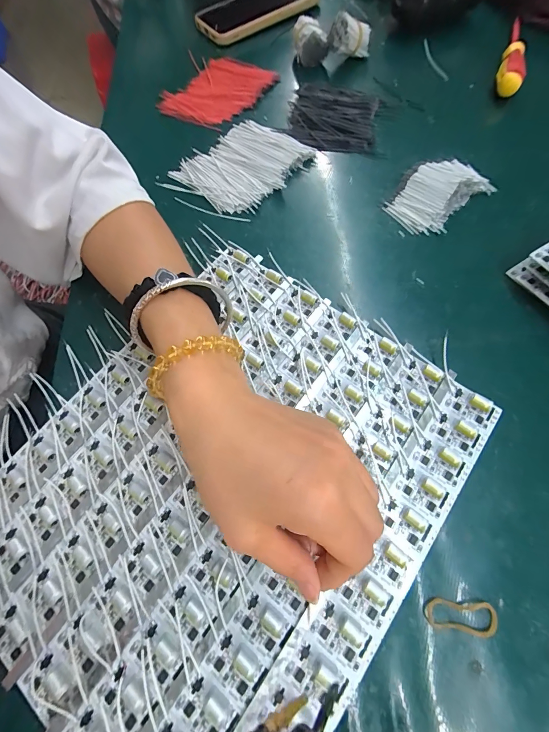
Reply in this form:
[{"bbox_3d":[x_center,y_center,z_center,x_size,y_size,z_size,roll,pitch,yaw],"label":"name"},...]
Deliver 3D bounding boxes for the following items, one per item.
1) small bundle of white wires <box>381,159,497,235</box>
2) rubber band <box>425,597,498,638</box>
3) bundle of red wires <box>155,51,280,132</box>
[{"bbox_3d":[0.149,-0.158,0.296,0.093,0.016,0.058,-40,71,-15],"label":"small bundle of white wires"},{"bbox_3d":[0.100,0.135,0.175,0.036,0.004,0.015,2,66,3],"label":"rubber band"},{"bbox_3d":[-0.070,-0.329,0.390,0.106,0.013,0.112,31,70,15],"label":"bundle of red wires"}]

